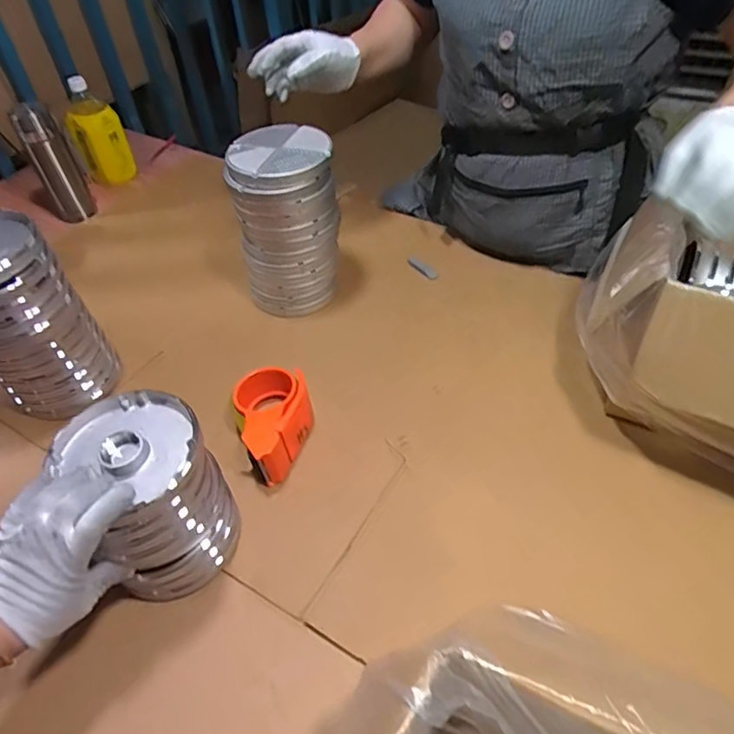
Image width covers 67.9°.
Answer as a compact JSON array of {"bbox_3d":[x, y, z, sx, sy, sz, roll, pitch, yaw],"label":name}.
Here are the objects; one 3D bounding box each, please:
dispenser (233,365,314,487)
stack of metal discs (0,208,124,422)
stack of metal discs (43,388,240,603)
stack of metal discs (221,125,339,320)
[{"bbox_3d":[-0.108,0.064,0.660,0.095,0.065,0.133,-19,49,-13],"label":"dispenser"},{"bbox_3d":[-0.423,-0.057,0.670,0.135,0.216,0.146,-37,55,-26],"label":"stack of metal discs"},{"bbox_3d":[-0.212,0.124,0.536,0.129,0.145,0.140,-25,51,-17],"label":"stack of metal discs"},{"bbox_3d":[-0.111,-0.204,0.791,0.149,0.224,0.147,-5,48,0],"label":"stack of metal discs"}]

